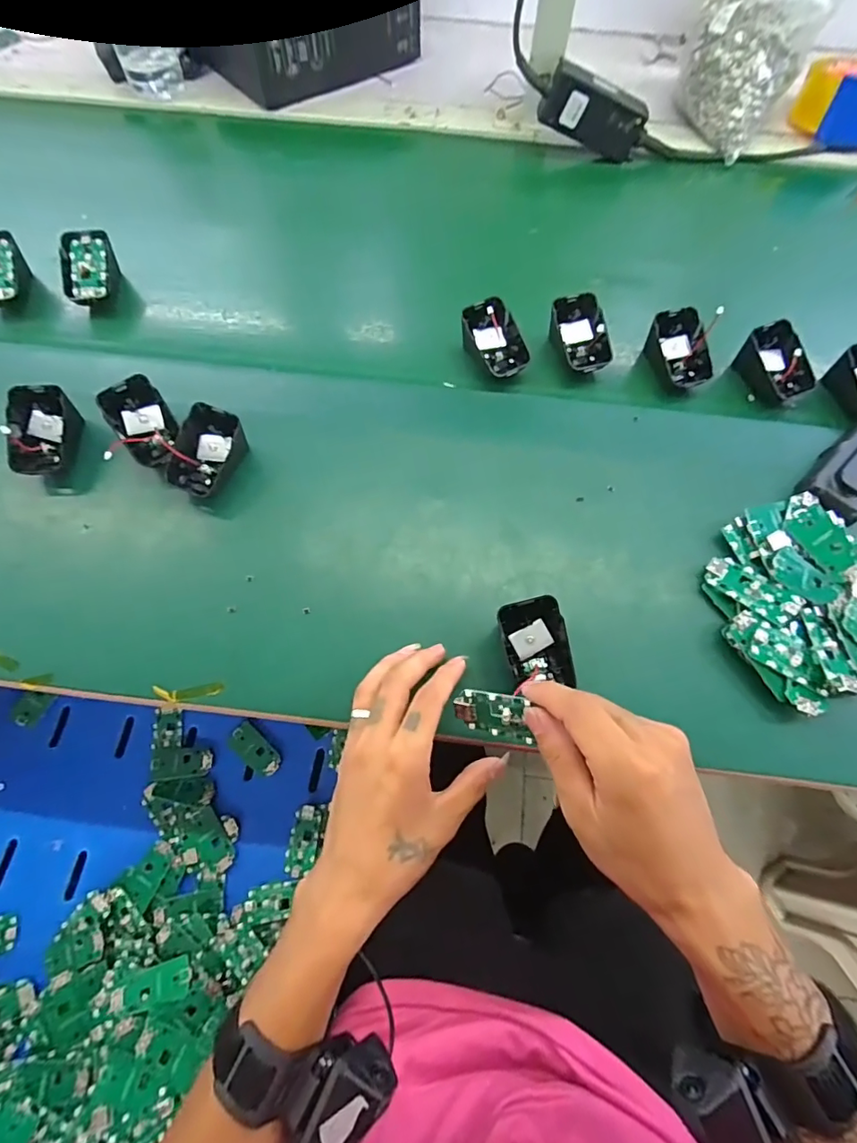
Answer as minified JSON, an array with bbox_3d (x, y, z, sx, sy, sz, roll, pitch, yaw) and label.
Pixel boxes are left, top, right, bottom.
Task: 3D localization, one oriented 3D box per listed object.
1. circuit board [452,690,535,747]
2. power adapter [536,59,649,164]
[{"bbox_3d":[0.040,0.089,0.315,0.046,0.032,0.006,6,25,27],"label":"circuit board"},{"bbox_3d":[0.184,-0.510,0.570,0.118,0.053,0.029,9,65,-20],"label":"power adapter"}]

